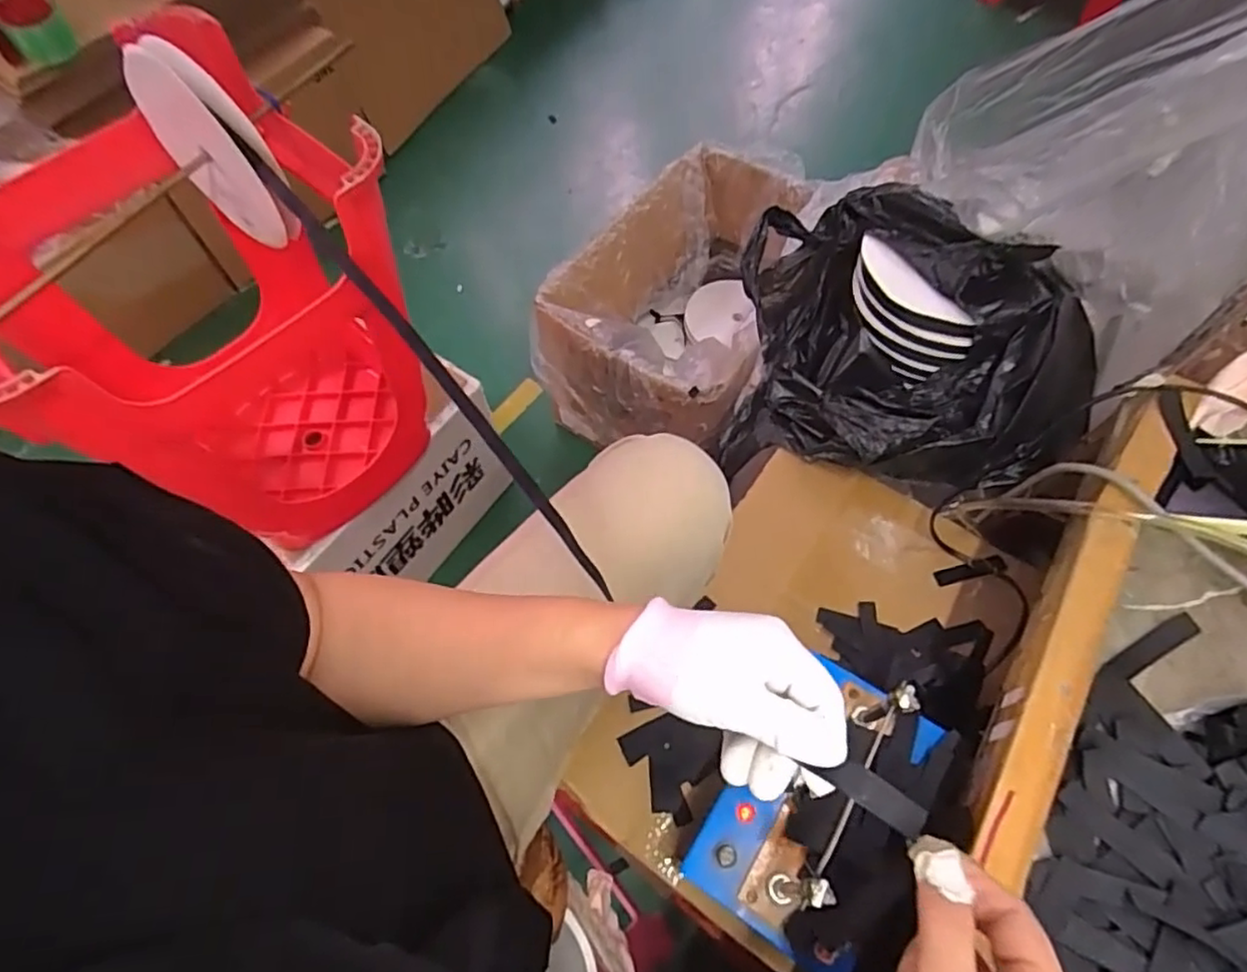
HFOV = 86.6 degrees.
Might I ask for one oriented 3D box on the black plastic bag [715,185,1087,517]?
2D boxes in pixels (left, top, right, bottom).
[{"bbox_3d":[0.306,-0.169,0.728,0.338,0.188,0.343,7,62,5],"label":"black plastic bag"}]

